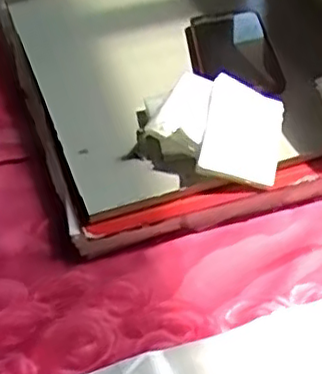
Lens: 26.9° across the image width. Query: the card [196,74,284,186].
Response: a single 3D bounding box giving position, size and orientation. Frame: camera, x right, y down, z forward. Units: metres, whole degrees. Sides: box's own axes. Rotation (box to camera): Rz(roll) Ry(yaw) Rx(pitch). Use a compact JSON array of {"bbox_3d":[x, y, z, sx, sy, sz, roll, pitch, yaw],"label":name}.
[{"bbox_3d":[0.070,-0.047,0.571,0.066,0.008,0.091,17,67,-9],"label":"card"}]

